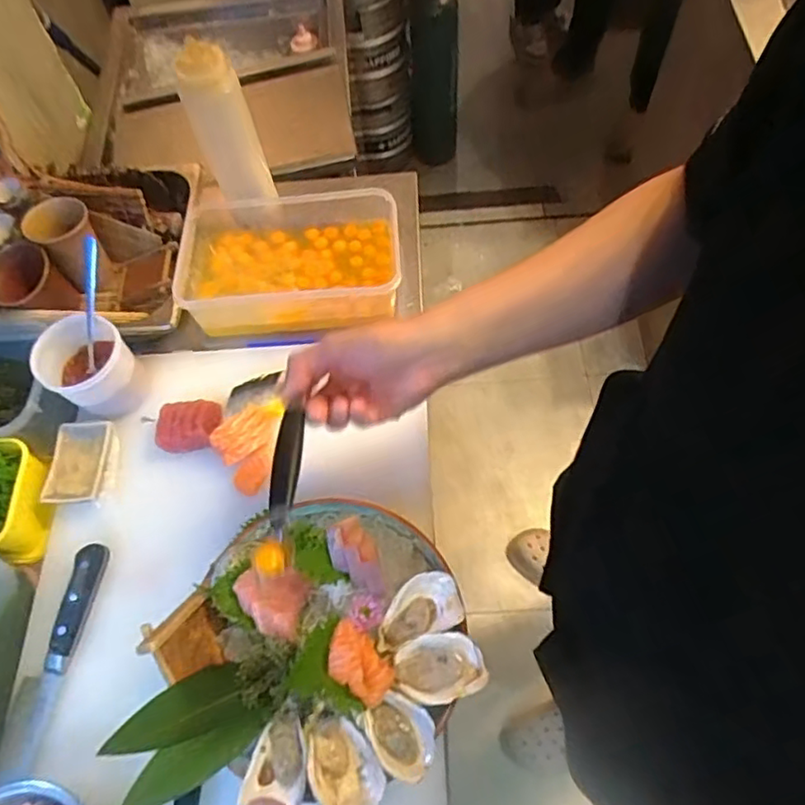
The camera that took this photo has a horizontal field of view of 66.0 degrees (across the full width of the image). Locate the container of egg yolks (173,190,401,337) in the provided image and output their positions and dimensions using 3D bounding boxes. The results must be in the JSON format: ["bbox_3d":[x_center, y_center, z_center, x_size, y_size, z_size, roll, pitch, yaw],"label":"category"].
[{"bbox_3d":[-0.134,-0.176,0.749,0.257,0.069,0.176,-4,63,2],"label":"container of egg yolks"}]

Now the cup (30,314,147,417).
[{"bbox_3d":[-0.337,-0.043,0.668,0.090,0.066,0.095,-27,64,-10],"label":"cup"}]

